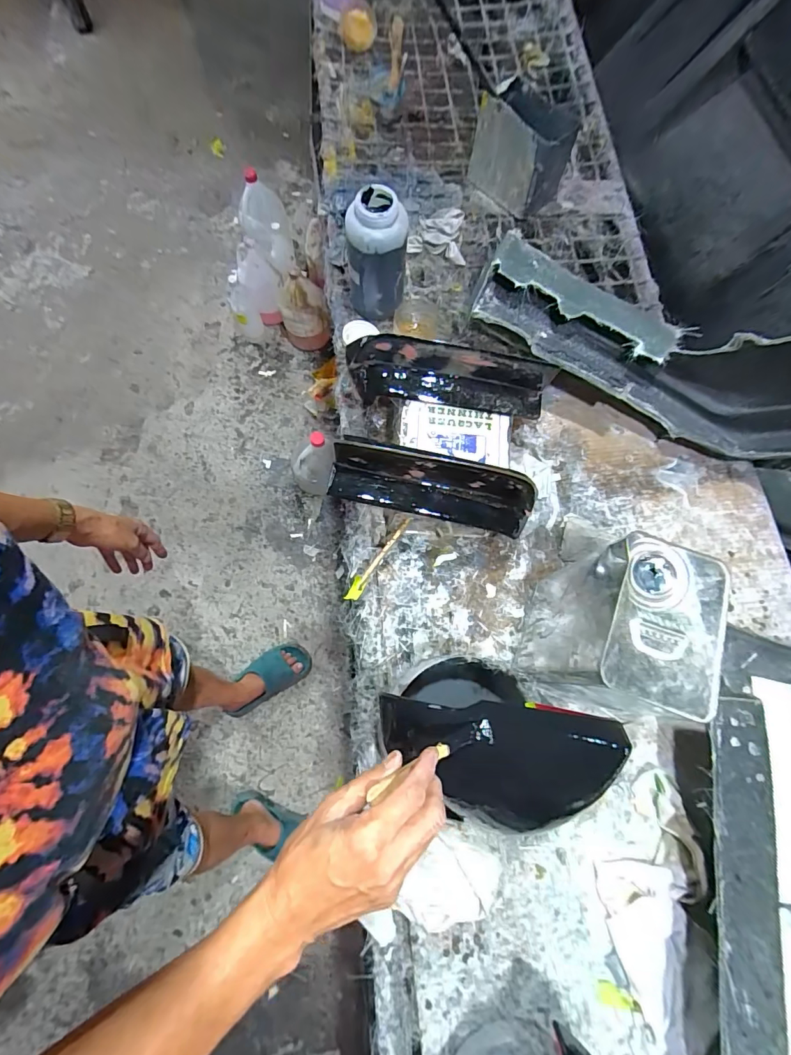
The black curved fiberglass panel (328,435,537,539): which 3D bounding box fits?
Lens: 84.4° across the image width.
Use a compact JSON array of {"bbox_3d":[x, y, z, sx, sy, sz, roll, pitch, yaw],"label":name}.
[{"bbox_3d":[0.048,-0.048,0.548,0.257,0.097,0.059,9,70,3],"label":"black curved fiberglass panel"}]

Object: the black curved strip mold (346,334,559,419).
[{"bbox_3d":[0.067,-0.200,0.585,0.279,0.078,0.066,11,71,4],"label":"black curved strip mold"}]

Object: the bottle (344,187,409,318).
[{"bbox_3d":[-0.027,-0.424,0.697,0.099,0.184,0.093,-6,70,-2],"label":"bottle"}]

